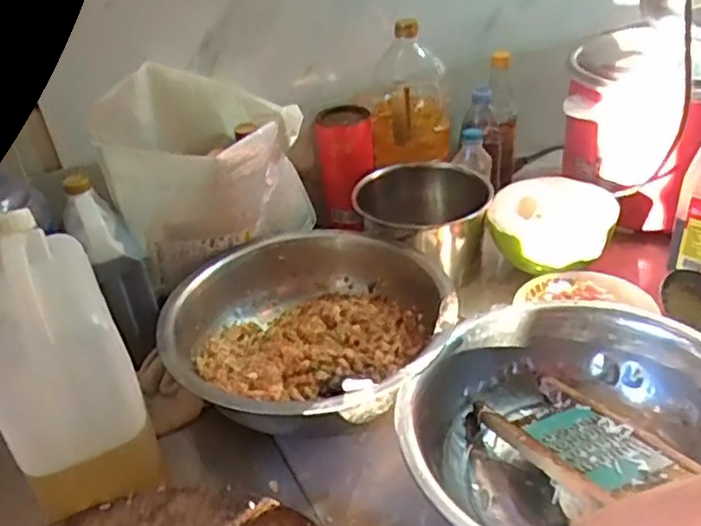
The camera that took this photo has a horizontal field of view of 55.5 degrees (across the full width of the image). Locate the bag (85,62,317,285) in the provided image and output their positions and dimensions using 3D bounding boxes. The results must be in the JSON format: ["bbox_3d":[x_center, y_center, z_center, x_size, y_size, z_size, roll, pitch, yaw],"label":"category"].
[{"bbox_3d":[-0.195,-0.138,0.926,0.173,0.239,0.248,19,40,33],"label":"bag"}]

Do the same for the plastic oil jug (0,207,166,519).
[{"bbox_3d":[-0.281,0.087,0.647,0.115,0.225,0.182,-18,35,-19],"label":"plastic oil jug"}]

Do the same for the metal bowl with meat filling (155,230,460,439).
[{"bbox_3d":[-0.048,0.084,0.814,0.327,0.101,0.332,-4,33,3],"label":"metal bowl with meat filling"}]

